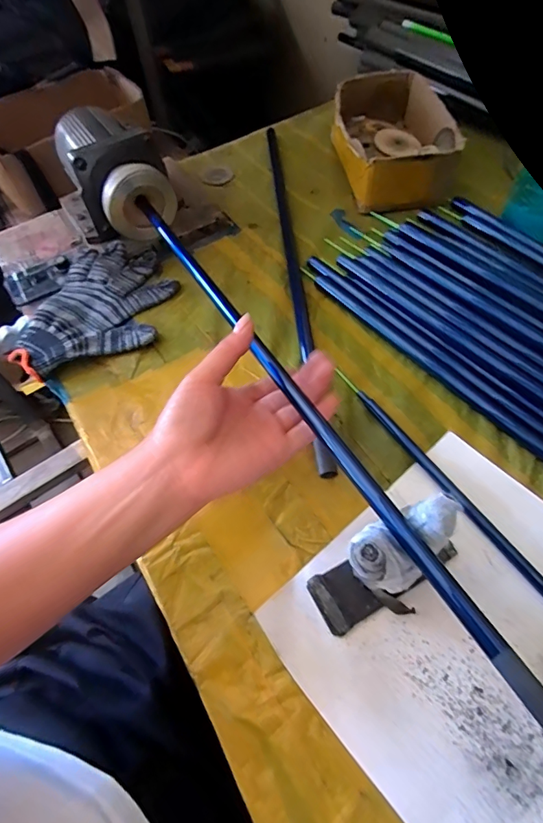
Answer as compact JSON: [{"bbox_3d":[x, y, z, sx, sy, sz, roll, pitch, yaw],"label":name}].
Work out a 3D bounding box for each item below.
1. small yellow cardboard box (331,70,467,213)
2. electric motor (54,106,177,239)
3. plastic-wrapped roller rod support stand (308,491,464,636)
[{"bbox_3d":[0.150,-0.343,0.567,0.132,0.060,0.193,-6,59,1],"label":"small yellow cardboard box"},{"bbox_3d":[-0.178,-0.266,0.516,0.093,0.110,0.149,-28,61,-12],"label":"electric motor"},{"bbox_3d":[0.070,0.099,0.283,0.087,0.099,0.050,-18,59,-6],"label":"plastic-wrapped roller rod support stand"}]

